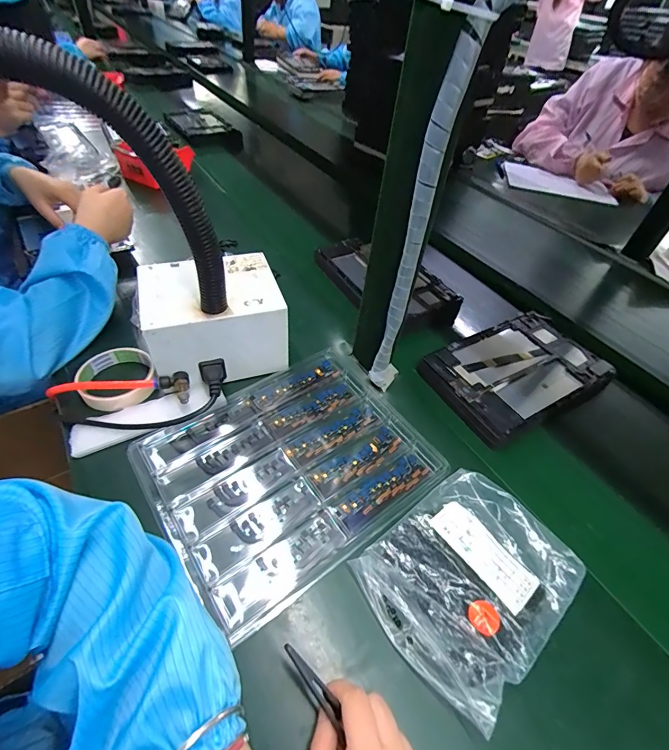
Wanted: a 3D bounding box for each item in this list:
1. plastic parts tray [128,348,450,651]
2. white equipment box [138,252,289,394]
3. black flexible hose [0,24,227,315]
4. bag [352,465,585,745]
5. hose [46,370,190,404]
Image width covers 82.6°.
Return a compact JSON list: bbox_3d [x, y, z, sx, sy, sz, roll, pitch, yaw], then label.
[{"bbox_3d":[-0.040,0.089,0.408,0.272,0.012,0.216,-27,55,-28],"label":"plastic parts tray"},{"bbox_3d":[-0.150,-0.069,0.475,0.156,0.101,0.129,-12,50,-17],"label":"white equipment box"},{"bbox_3d":[-0.248,-0.129,0.307,0.289,0.219,0.045,-11,50,-19],"label":"black flexible hose"},{"bbox_3d":[0.120,0.174,0.337,0.170,0.031,0.140,-28,56,-28],"label":"bag"},{"bbox_3d":[-0.245,0.012,0.436,0.162,0.032,0.036,5,47,-2],"label":"hose"}]

